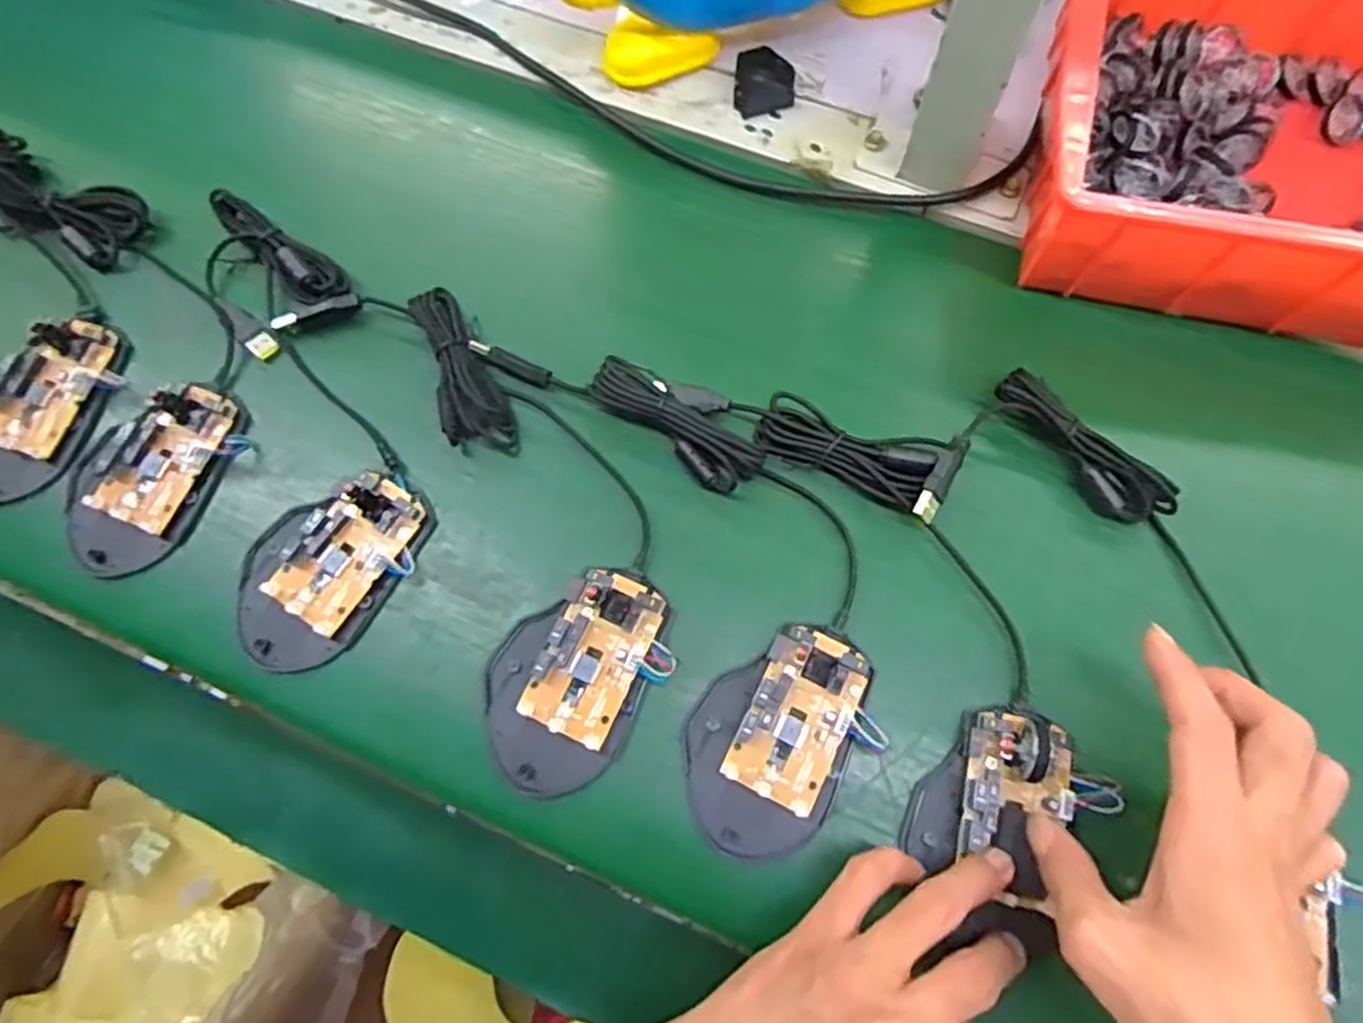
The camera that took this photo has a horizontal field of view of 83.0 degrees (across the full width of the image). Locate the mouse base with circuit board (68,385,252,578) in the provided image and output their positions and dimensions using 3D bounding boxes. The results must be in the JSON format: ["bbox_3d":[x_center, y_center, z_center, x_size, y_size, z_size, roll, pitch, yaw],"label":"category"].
[{"bbox_3d":[-0.284,-0.022,0.408,0.071,0.021,0.108,19,76,8],"label":"mouse base with circuit board"}]

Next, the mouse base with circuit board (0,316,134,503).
[{"bbox_3d":[-0.352,-0.057,0.422,0.067,0.027,0.108,22,73,9],"label":"mouse base with circuit board"}]

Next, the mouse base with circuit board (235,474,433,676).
[{"bbox_3d":[-0.182,0.025,0.388,0.076,0.022,0.110,32,78,11],"label":"mouse base with circuit board"}]

